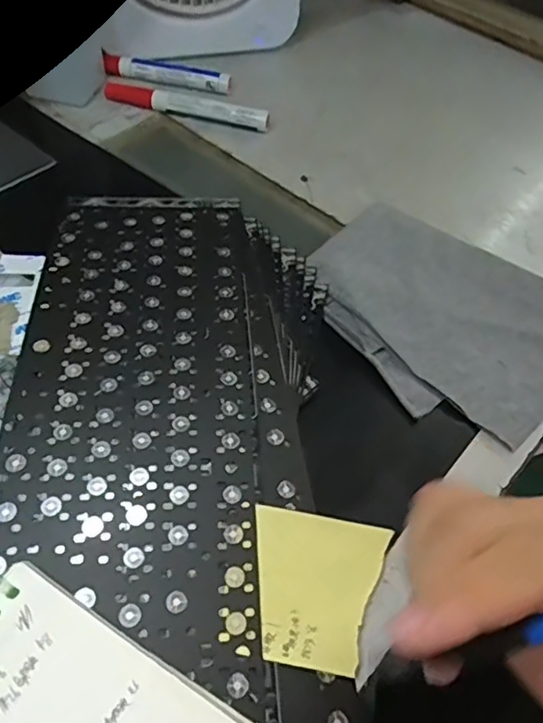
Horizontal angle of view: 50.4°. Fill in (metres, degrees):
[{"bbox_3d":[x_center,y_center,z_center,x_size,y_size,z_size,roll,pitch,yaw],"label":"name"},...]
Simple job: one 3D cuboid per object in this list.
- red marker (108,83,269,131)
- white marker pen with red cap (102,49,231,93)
[{"bbox_3d":[-0.072,-0.211,0.478,0.141,0.017,0.017,17,54,7],"label":"red marker"},{"bbox_3d":[-0.090,-0.250,0.500,0.110,0.015,0.018,13,53,5],"label":"white marker pen with red cap"}]

